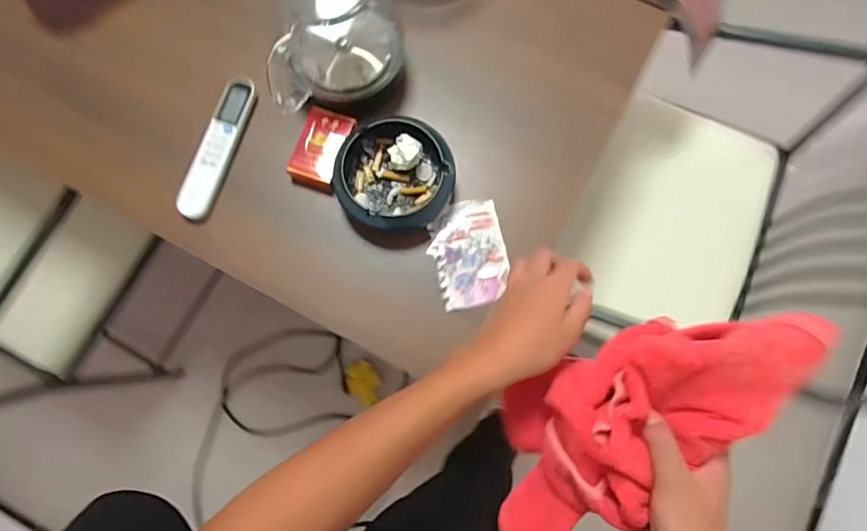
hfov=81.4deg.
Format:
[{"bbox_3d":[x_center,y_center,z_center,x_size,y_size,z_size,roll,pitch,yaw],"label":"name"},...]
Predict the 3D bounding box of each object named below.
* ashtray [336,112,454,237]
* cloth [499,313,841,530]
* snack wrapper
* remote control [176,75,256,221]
[{"bbox_3d":[-0.044,-0.102,0.585,0.131,0.050,0.126,0,78,0],"label":"ashtray"},{"bbox_3d":[0.145,0.121,0.393,0.296,0.050,0.118,-42,79,20],"label":"cloth"},{"bbox_3d":[0.042,-0.014,0.593,0.085,0.013,0.121,-14,78,-3],"label":"snack wrapper"},{"bbox_3d":[-0.260,-0.143,0.607,0.037,0.023,0.183,17,78,4],"label":"remote control"}]

